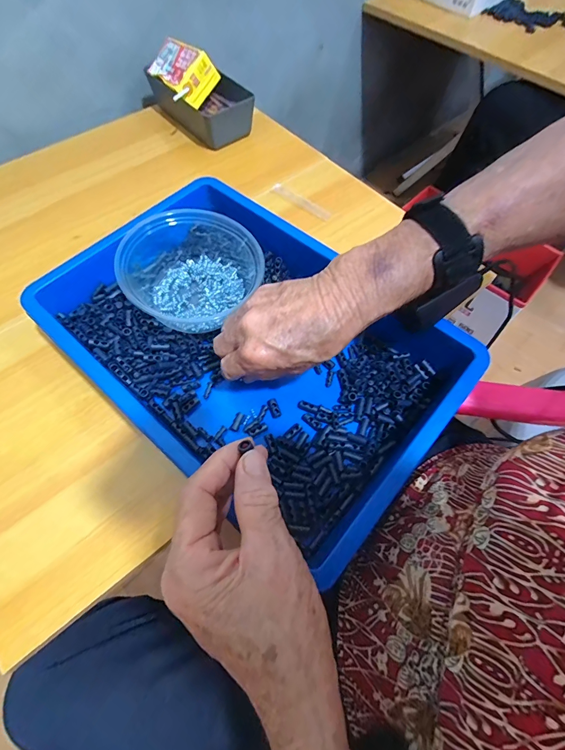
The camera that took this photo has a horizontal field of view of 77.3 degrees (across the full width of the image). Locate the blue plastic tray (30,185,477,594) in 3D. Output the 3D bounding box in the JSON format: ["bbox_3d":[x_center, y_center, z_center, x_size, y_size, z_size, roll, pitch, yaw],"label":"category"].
[{"bbox_3d":[-0.031,-0.034,0.346,0.382,0.075,0.252,39,70,17],"label":"blue plastic tray"}]

